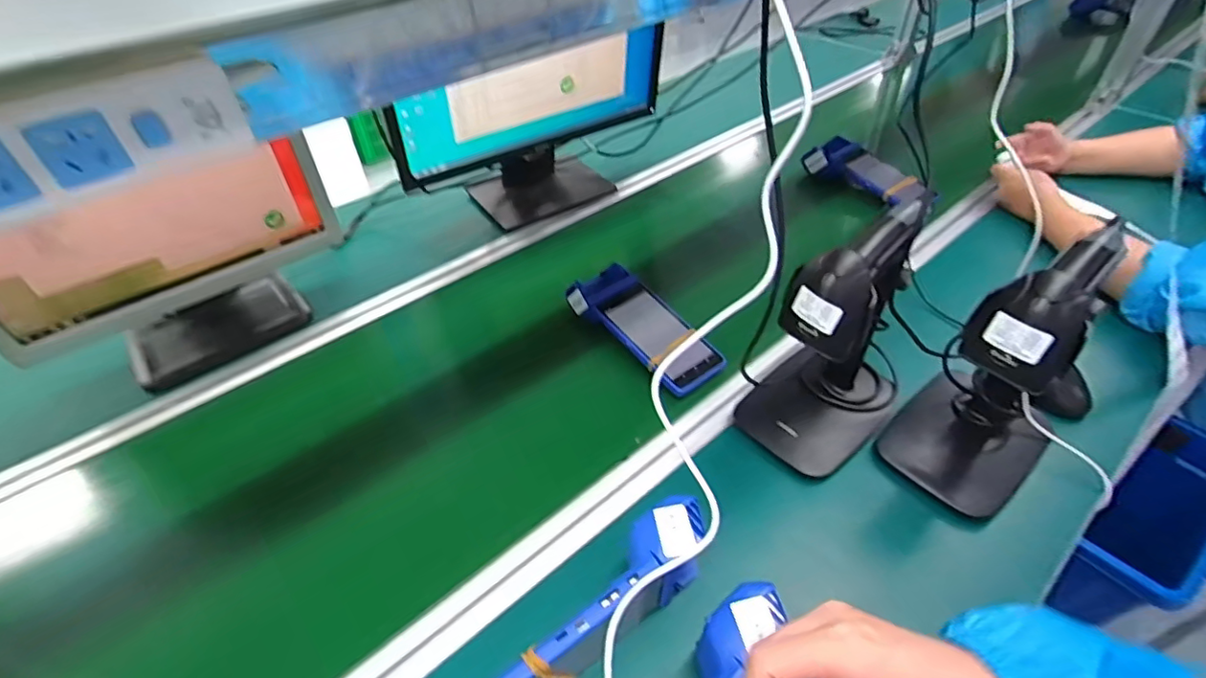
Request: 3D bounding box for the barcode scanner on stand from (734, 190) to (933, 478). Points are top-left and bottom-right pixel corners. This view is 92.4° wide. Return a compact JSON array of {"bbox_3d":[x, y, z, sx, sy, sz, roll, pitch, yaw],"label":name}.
[{"bbox_3d":[0.231,-0.003,0.561,0.115,0.230,0.159,32,53,30],"label":"barcode scanner on stand"}]

